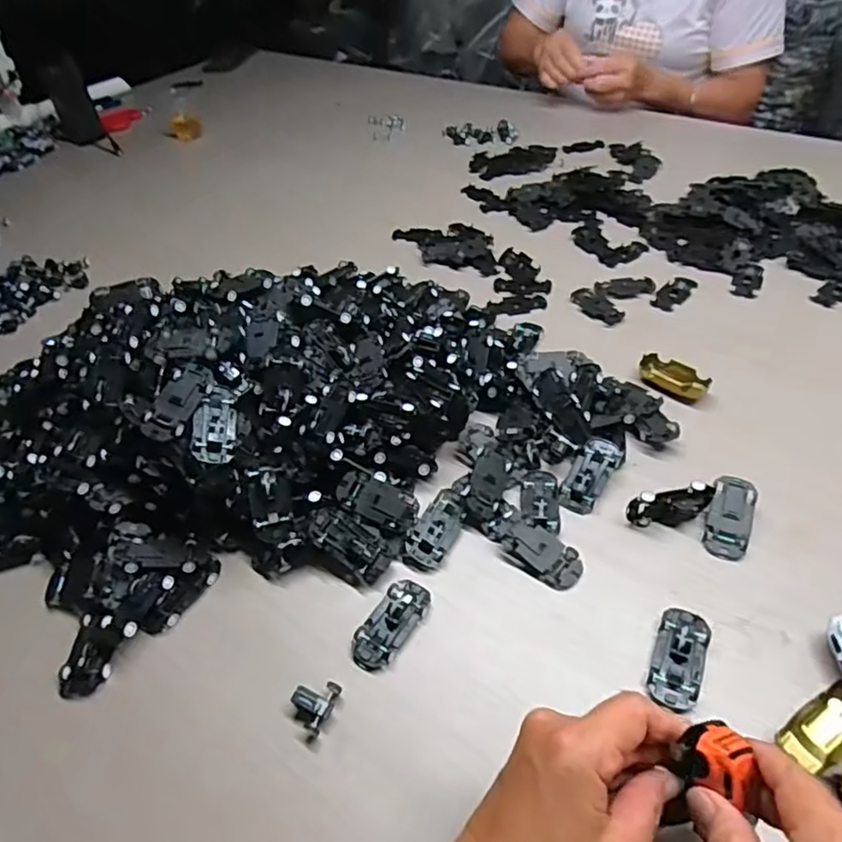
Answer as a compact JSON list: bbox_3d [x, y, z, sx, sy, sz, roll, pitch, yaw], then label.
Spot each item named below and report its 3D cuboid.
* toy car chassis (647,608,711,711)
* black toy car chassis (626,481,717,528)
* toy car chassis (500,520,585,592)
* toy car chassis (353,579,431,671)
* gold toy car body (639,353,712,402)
[{"bbox_3d":[0.166,0.148,0.396,0.031,0.012,0.063,18,49,22],"label":"toy car chassis"},{"bbox_3d":[0.192,0.065,0.471,0.067,0.034,0.015,-10,44,-4],"label":"black toy car chassis"},{"bbox_3d":[0.088,0.096,0.457,0.065,0.008,0.032,34,56,18],"label":"toy car chassis"},{"bbox_3d":[-0.021,0.139,0.428,0.030,0.011,0.066,24,52,27],"label":"toy car chassis"},{"bbox_3d":[0.236,-0.040,0.579,0.062,0.022,0.030,20,50,24],"label":"gold toy car body"}]

